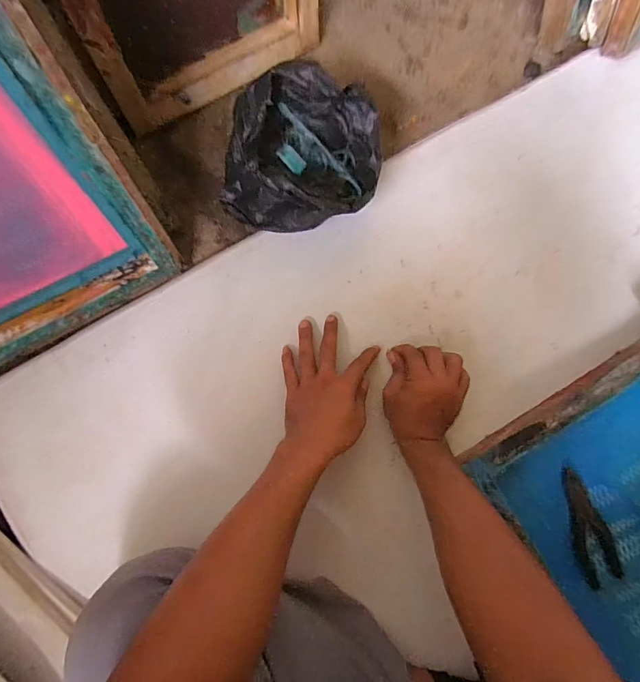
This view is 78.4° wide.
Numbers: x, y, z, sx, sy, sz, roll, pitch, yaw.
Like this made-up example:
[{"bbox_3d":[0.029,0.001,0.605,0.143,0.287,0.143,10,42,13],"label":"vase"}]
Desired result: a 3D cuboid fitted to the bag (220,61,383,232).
[{"bbox_3d":[-0.027,-0.223,0.488,0.192,0.133,0.132,12,82,-4],"label":"bag"}]

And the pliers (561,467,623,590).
[{"bbox_3d":[0.357,0.246,0.525,0.056,0.012,0.149,-16,85,-7],"label":"pliers"}]

